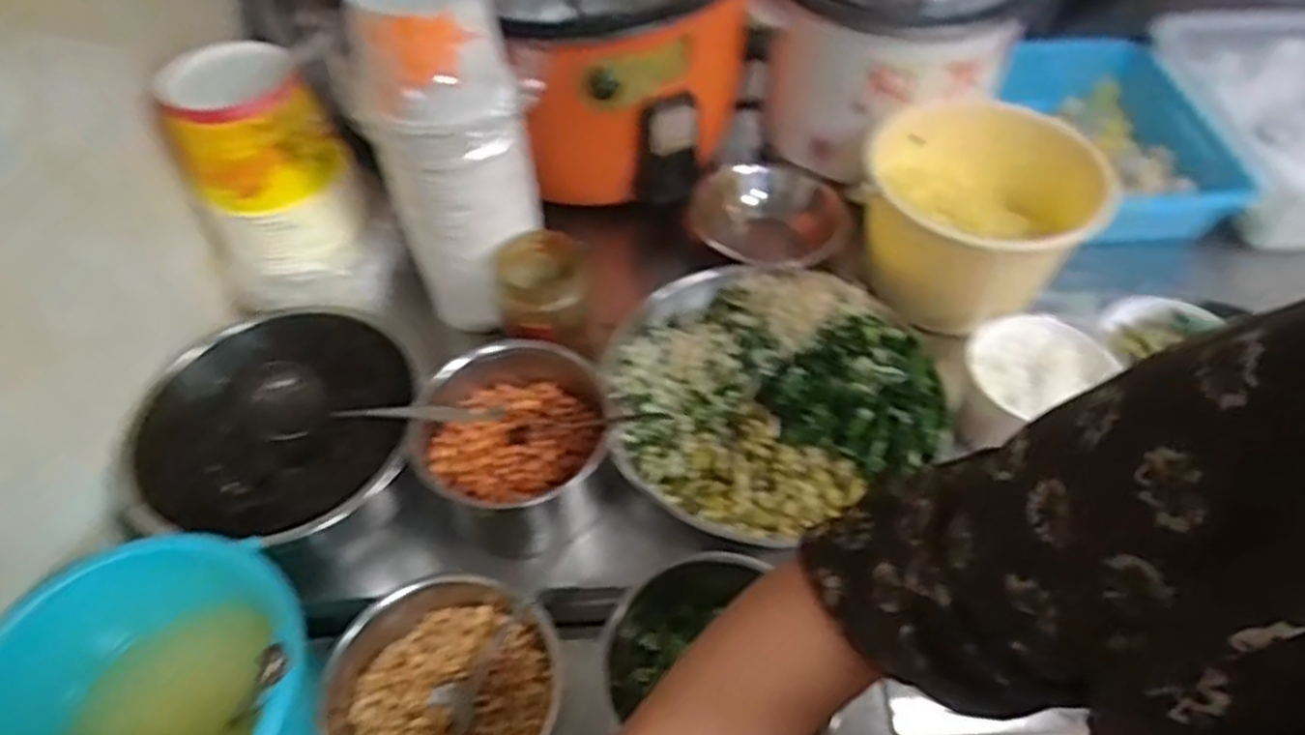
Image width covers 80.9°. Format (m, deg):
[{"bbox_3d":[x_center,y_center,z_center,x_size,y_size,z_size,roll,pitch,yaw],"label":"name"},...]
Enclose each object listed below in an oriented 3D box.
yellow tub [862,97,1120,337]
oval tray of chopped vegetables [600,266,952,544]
[{"bbox_3d":[0.313,-0.142,0.765,0.214,0.150,0.195,0,51,0],"label":"yellow tub"},{"bbox_3d":[0.097,0.017,0.683,0.281,0.061,0.281,-23,55,-17],"label":"oval tray of chopped vegetables"}]

